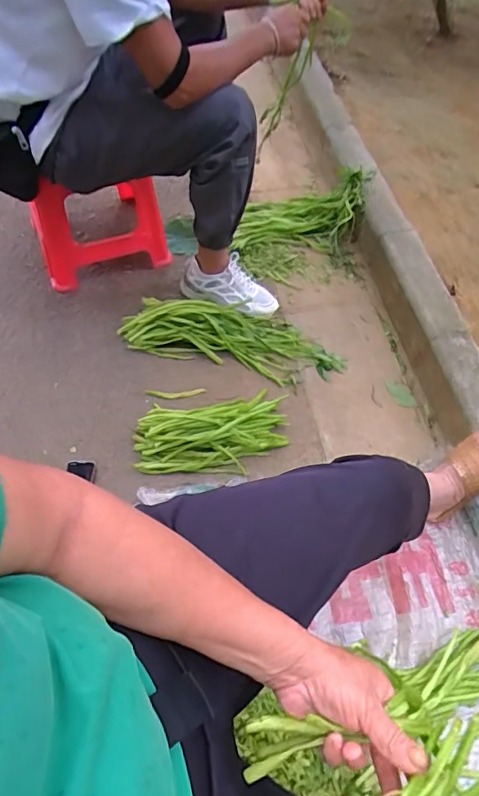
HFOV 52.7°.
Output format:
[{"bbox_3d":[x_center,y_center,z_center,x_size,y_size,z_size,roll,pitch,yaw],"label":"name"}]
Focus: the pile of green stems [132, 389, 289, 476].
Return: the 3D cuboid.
[{"bbox_3d":[-0.052,0.061,0.916,0.291,0.080,0.146,-5,60,-6],"label":"pile of green stems"}]

